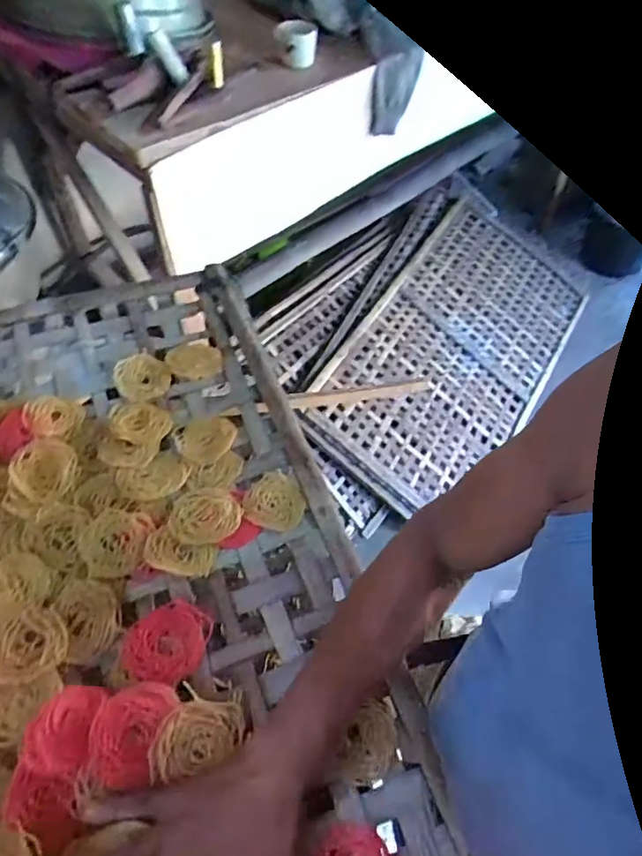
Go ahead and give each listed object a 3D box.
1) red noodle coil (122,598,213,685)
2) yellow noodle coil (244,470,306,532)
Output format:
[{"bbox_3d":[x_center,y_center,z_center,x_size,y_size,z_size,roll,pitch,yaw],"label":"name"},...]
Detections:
[{"bbox_3d":[-0.146,0.203,0.533,0.083,0.013,0.066,-22,59,-14],"label":"red noodle coil"},{"bbox_3d":[-0.049,0.077,0.600,0.063,0.011,0.066,0,56,0],"label":"yellow noodle coil"}]

